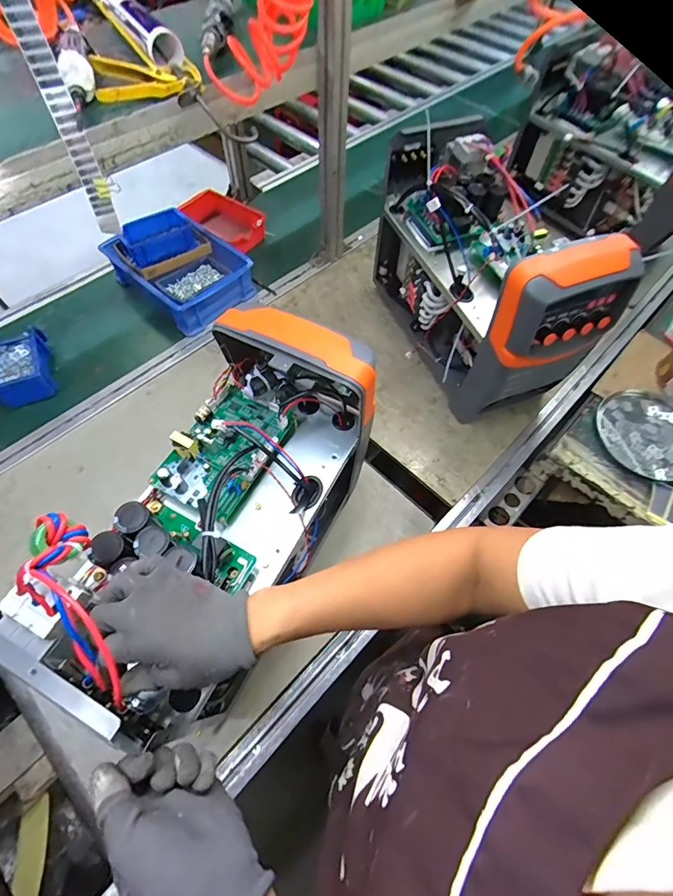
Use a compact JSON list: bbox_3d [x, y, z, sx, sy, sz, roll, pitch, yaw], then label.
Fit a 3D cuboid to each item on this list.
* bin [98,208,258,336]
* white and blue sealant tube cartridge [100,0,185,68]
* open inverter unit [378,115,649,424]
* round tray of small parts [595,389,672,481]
[{"bbox_3d":[-0.349,-0.400,0.952,0.275,0.109,0.214,35,66,17],"label":"bin"},{"bbox_3d":[-0.311,-0.671,0.663,0.055,0.042,0.269,-29,66,-16],"label":"white and blue sealant tube cartridge"},{"bbox_3d":[0.274,-0.337,0.799,0.254,0.298,0.469,-19,64,-11],"label":"open inverter unit"},{"bbox_3d":[0.611,-0.027,0.824,0.193,0.022,0.197,0,62,-1],"label":"round tray of small parts"}]

